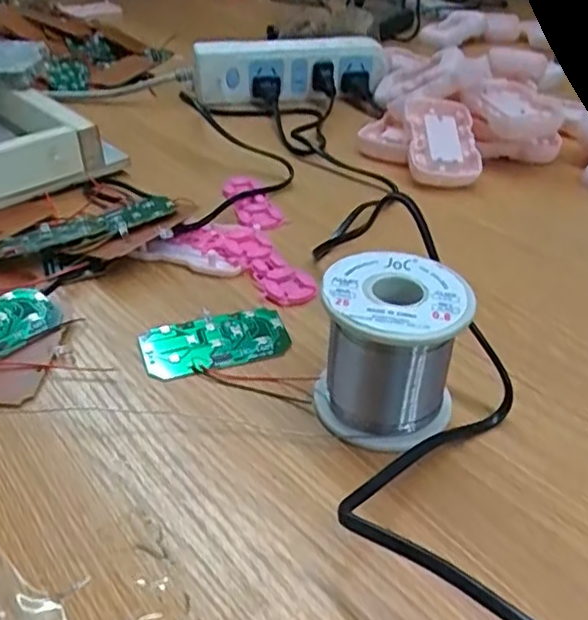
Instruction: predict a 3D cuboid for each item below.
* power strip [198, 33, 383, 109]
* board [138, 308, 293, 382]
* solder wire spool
[{"bbox_3d":[0.000,-0.231,0.635,0.190,0.056,0.036,-8,37,-13],"label":"power strip"},{"bbox_3d":[-0.040,0.016,0.337,0.074,0.006,0.036,-10,37,-17],"label":"board"},{"bbox_3d":[0.042,0.018,0.288,0.059,0.064,0.057,1,35,-1],"label":"solder wire spool"}]

